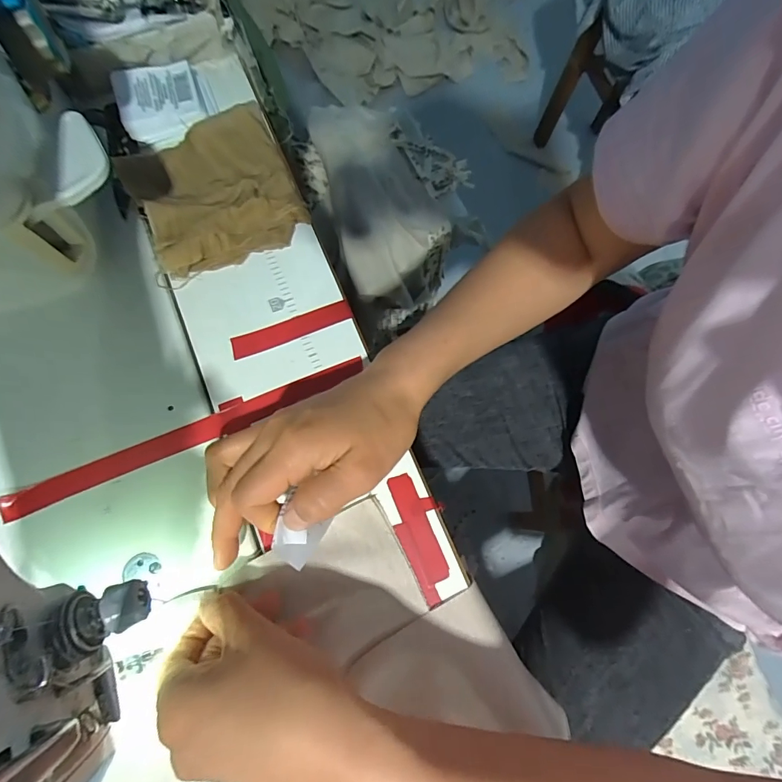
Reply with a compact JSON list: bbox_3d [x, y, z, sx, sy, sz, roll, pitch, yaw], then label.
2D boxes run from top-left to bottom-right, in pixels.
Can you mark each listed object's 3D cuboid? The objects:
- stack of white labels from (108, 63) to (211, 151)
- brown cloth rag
[{"bbox_3d":[-0.187,-0.238,0.350,0.067,0.020,0.059,-19,77,-8],"label":"stack of white labels"},{"bbox_3d":[-0.138,-0.162,0.337,0.114,0.023,0.124,-24,78,-9],"label":"brown cloth rag"}]

